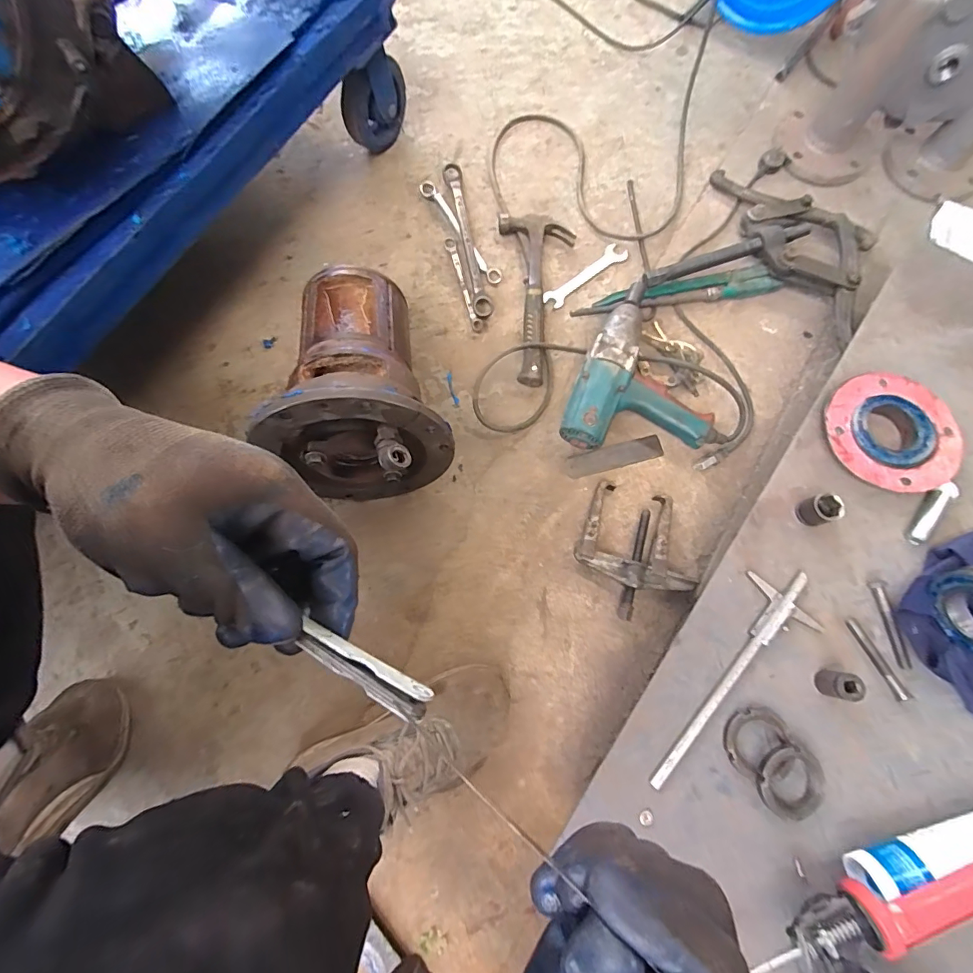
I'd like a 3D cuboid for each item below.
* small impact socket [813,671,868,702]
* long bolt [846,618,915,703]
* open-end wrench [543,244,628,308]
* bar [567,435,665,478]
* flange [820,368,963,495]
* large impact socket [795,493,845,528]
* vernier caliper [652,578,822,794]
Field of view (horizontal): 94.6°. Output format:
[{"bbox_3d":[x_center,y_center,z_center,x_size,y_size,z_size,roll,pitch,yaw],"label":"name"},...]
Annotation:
[{"bbox_3d":[0.380,0.214,0.486,0.031,0.037,0.026,15,74,5],"label":"small impact socket"},{"bbox_3d":[0.437,0.192,0.500,0.014,0.015,0.089,-20,75,-6],"label":"long bolt"},{"bbox_3d":[0.171,-0.365,0.778,0.174,0.006,0.035,-39,77,-9],"label":"open-end wrench"},{"bbox_3d":[0.197,-0.046,0.692,0.150,0.004,0.037,-15,75,-3],"label":"bar"},{"bbox_3d":[0.502,-0.067,0.567,0.150,0.035,0.154,0,74,0],"label":"flange"},{"bbox_3d":[0.401,0.028,0.539,0.028,0.036,0.033,-15,74,-4],"label":"large impact socket"},{"bbox_3d":[0.279,0.216,0.502,0.081,0.007,0.288,39,78,10],"label":"vernier caliper"}]

